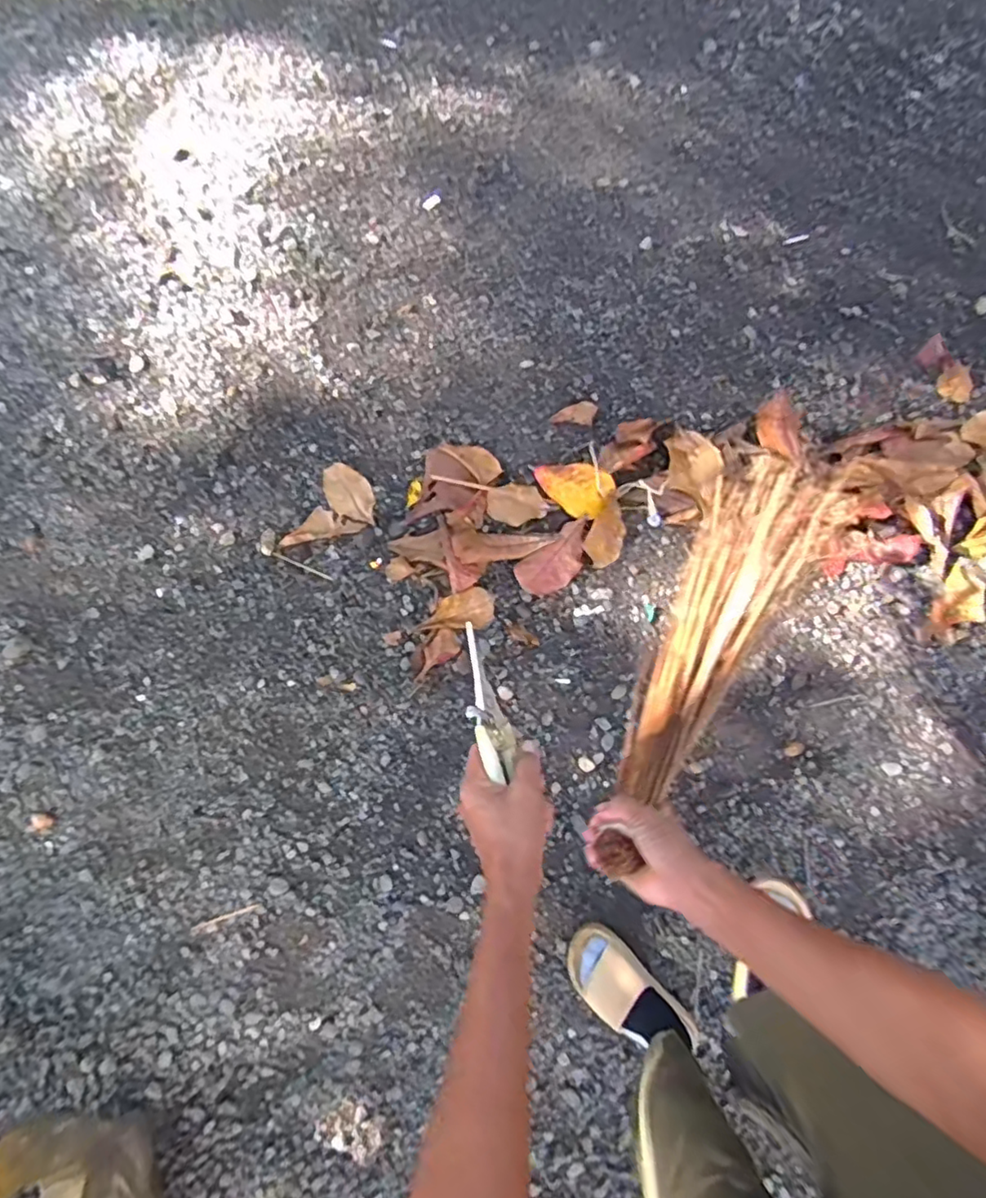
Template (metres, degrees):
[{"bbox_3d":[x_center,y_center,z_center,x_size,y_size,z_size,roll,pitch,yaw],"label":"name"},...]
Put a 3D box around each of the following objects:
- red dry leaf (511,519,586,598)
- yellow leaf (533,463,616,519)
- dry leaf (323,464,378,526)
[{"bbox_3d":[0.132,-0.077,1.226,0.173,0.031,0.091,-38,80,-10],"label":"red dry leaf"},{"bbox_3d":[0.165,-0.235,1.250,0.161,0.022,0.103,41,99,20],"label":"yellow leaf"},{"bbox_3d":[-0.294,-0.214,1.261,0.089,0.024,0.140,-25,78,-8],"label":"dry leaf"}]

